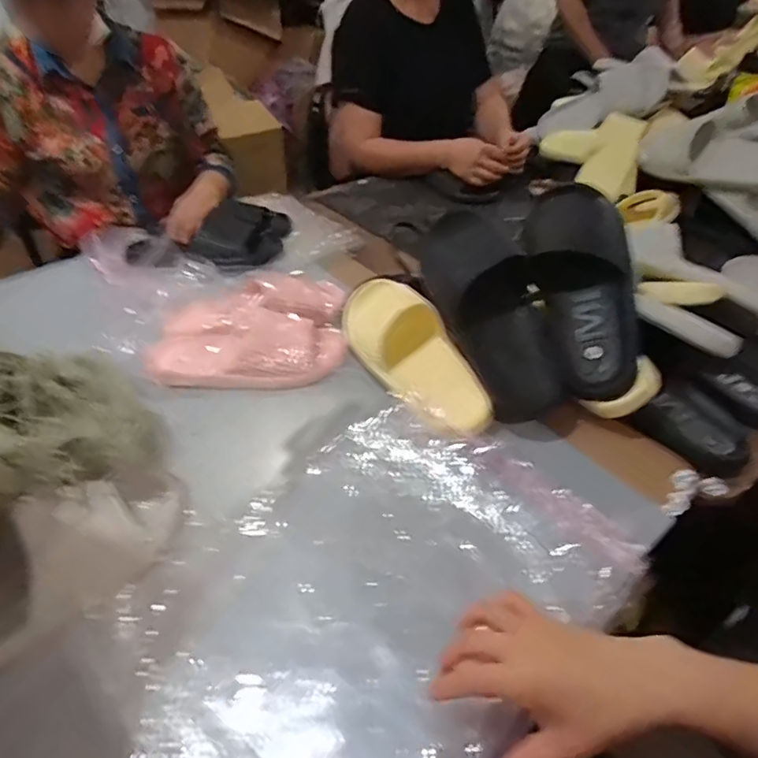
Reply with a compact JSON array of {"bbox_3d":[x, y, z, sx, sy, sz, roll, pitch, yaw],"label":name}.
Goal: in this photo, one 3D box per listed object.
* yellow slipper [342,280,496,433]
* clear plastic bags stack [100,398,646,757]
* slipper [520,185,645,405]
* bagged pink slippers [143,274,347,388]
[{"bbox_3d":[0.037,-0.041,0.635,0.097,0.067,0.271,-19,45,-19],"label":"yellow slipper"},{"bbox_3d":[-0.002,0.179,0.465,0.402,0.033,0.304,-32,51,-32],"label":"clear plastic bags stack"},{"bbox_3d":[0.227,-0.102,0.616,0.121,0.088,0.255,0,71,-3],"label":"slipper"},{"bbox_3d":[-0.175,-0.069,0.710,0.249,0.065,0.177,-4,41,-2],"label":"bagged pink slippers"}]

